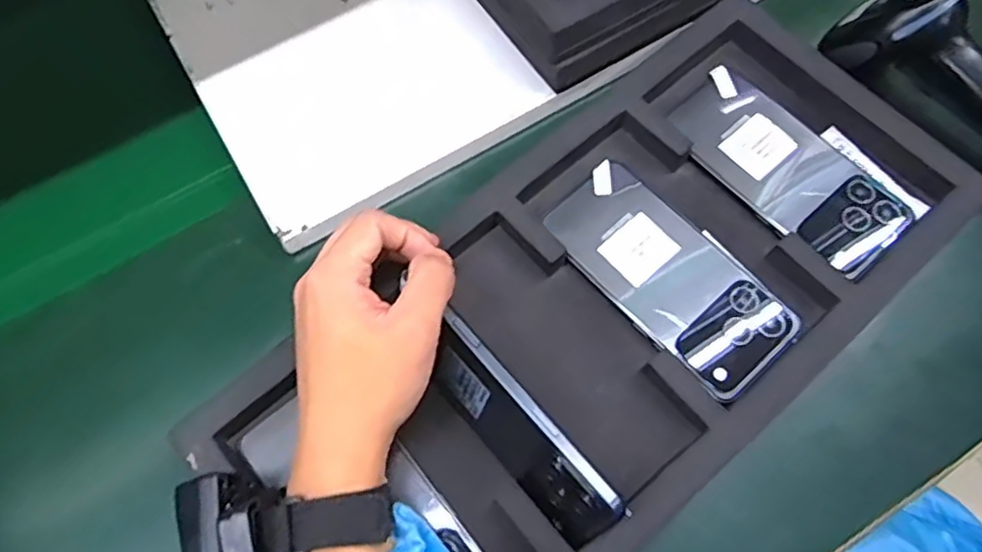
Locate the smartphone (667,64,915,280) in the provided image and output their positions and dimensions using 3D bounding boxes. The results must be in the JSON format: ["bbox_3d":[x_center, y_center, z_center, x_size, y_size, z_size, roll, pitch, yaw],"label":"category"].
[{"bbox_3d":[0.198,-0.076,0.448,0.074,0.008,0.166,-39,72,-13],"label":"smartphone"}]

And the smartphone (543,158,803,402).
[{"bbox_3d":[0.113,-0.003,0.420,0.081,0.006,0.162,-39,72,-13],"label":"smartphone"}]

